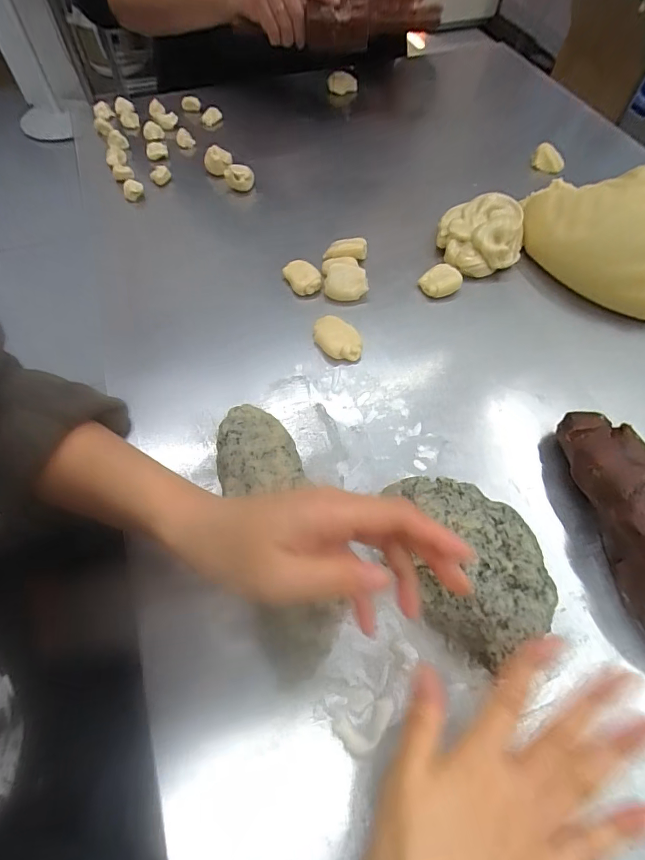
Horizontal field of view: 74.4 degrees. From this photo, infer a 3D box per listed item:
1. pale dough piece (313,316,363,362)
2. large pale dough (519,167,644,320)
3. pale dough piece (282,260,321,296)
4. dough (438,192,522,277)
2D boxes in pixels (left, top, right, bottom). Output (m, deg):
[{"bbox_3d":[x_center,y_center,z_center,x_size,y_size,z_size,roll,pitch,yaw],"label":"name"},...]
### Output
[{"bbox_3d":[0.016,-0.092,0.430,0.054,0.013,0.039,36,66,18],"label":"pale dough piece"},{"bbox_3d":[0.321,-0.211,0.467,0.197,0.086,0.137,22,62,11],"label":"large pale dough"},{"bbox_3d":[-0.023,-0.172,0.475,0.034,0.015,0.044,-22,63,-13],"label":"pale dough piece"},{"bbox_3d":[0.185,-0.229,0.496,0.097,0.043,0.101,19,62,10],"label":"dough"}]

